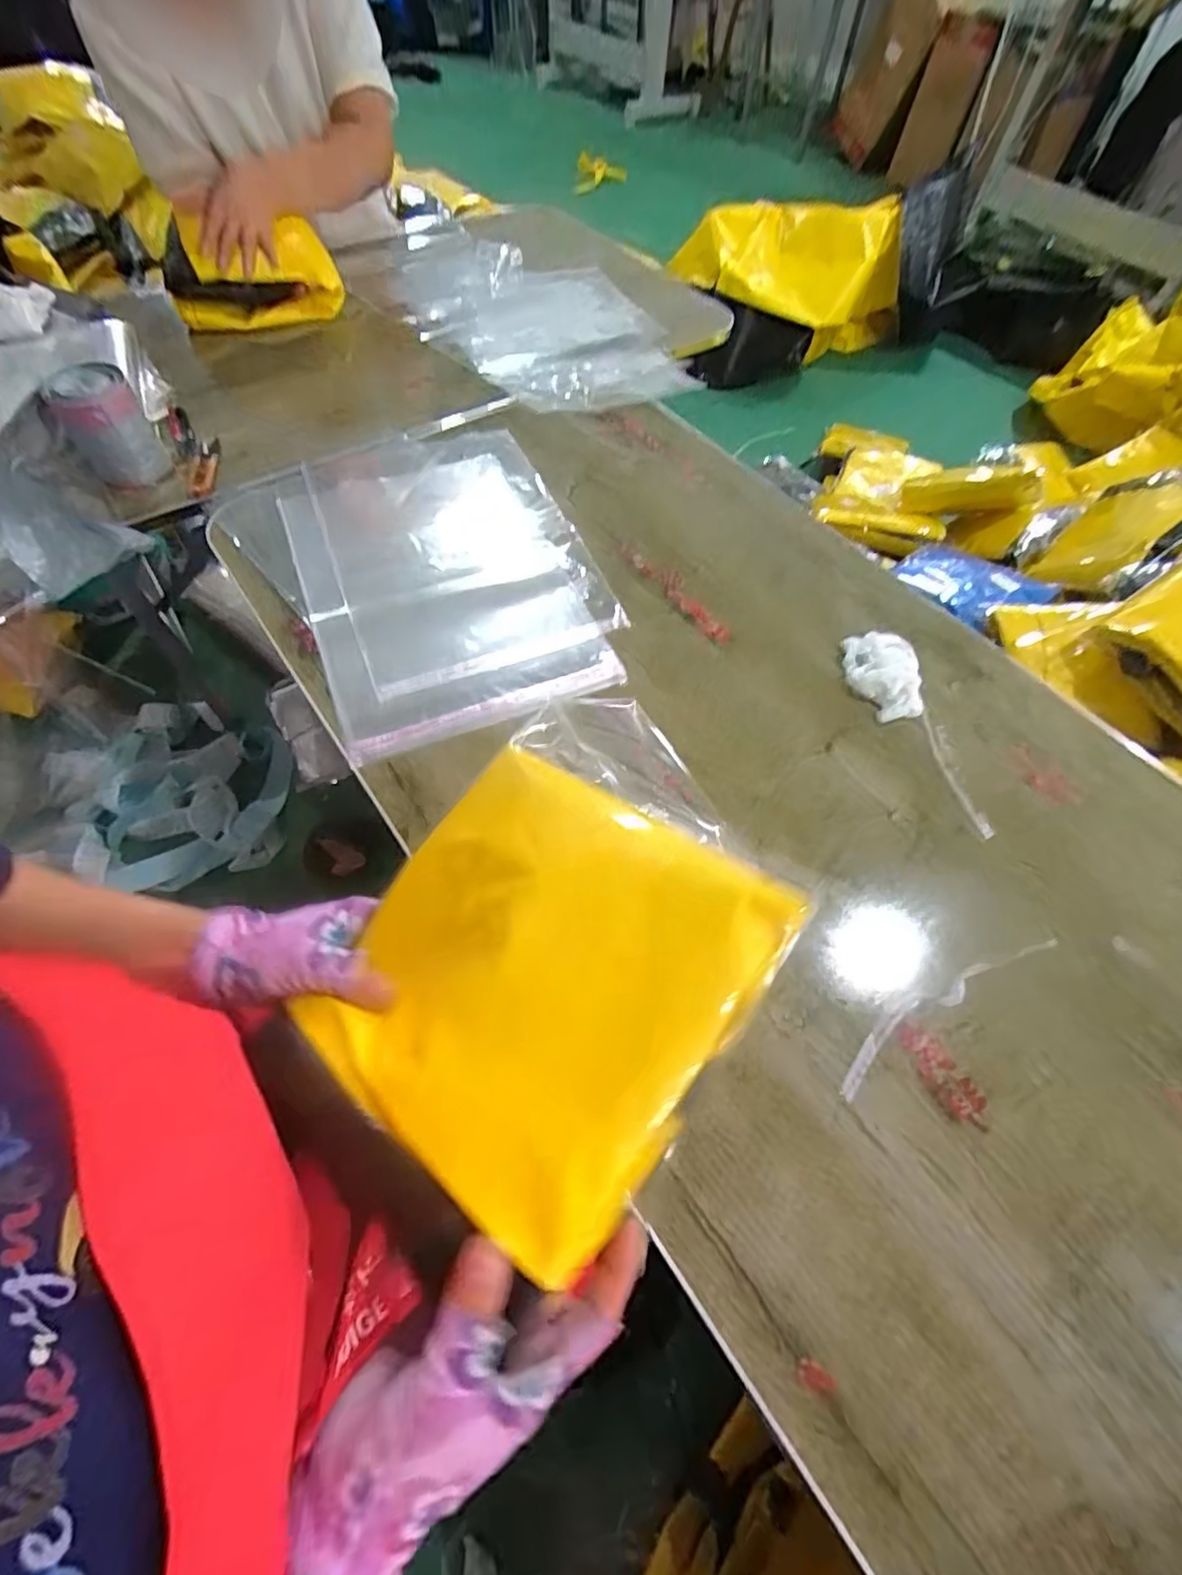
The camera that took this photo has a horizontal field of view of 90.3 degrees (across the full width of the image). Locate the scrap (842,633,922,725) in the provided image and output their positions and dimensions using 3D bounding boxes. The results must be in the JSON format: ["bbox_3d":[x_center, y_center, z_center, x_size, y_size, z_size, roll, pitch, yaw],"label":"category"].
[{"bbox_3d":[0.279,-0.110,0.564,0.066,0.016,0.100,8,60,2],"label":"scrap"}]

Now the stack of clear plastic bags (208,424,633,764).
[{"bbox_3d":[-0.171,-0.234,0.619,0.326,0.012,0.422,-21,63,-14],"label":"stack of clear plastic bags"}]

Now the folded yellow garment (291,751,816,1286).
[{"bbox_3d":[-0.035,0.088,0.303,0.204,0.024,0.191,27,71,30],"label":"folded yellow garment"}]

